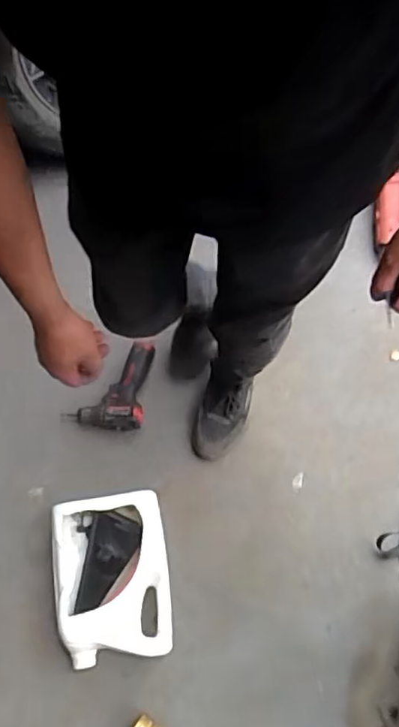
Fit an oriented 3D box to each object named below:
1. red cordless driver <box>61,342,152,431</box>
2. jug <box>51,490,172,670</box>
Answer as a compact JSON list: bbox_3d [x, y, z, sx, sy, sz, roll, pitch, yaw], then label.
[{"bbox_3d":[-0.203,0.042,1.311,0.173,0.066,0.198,6,70,5],"label":"red cordless driver"},{"bbox_3d":[-0.171,0.412,1.153,0.221,0.101,0.304,-10,70,-1],"label":"jug"}]

